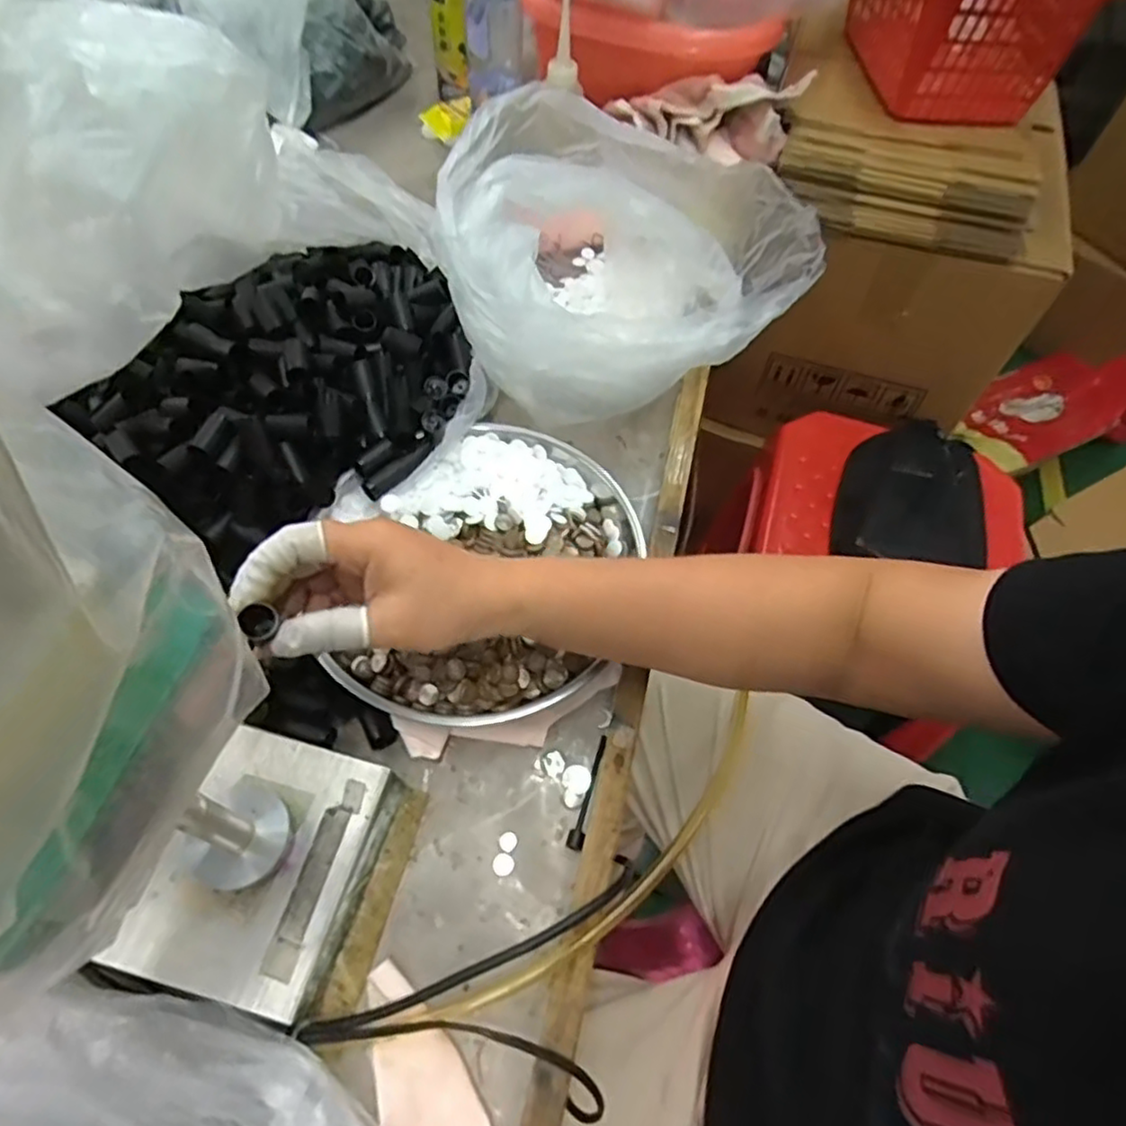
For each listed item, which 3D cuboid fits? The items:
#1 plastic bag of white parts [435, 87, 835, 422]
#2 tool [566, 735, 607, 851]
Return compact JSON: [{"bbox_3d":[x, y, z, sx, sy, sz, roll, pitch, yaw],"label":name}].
[{"bbox_3d":[0.044,-0.253,0.550,0.275,0.159,0.230,-7,60,-8],"label":"plastic bag of white parts"},{"bbox_3d":[0.016,0.140,0.420,0.009,0.012,0.072,15,59,6],"label":"tool"}]

